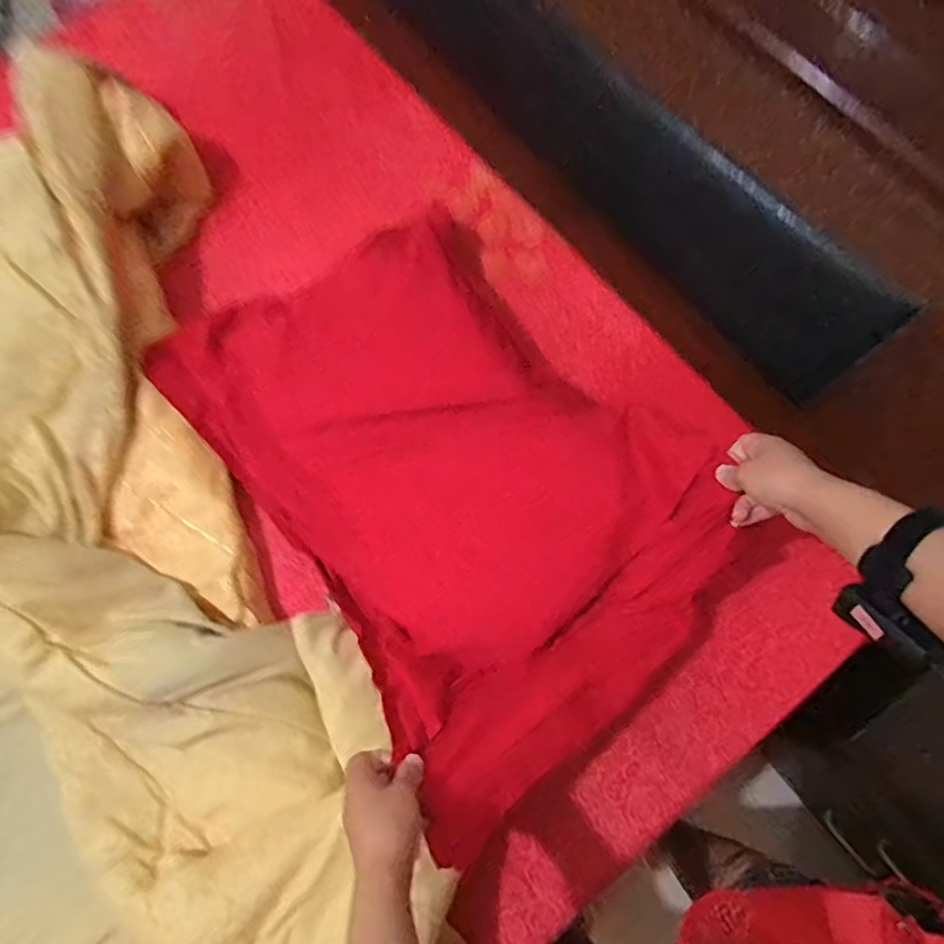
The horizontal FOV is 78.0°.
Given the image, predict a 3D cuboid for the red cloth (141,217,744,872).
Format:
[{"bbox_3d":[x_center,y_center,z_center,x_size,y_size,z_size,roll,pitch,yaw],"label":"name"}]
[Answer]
[{"bbox_3d":[-0.048,-0.009,0.684,0.411,0.148,0.697,-37,78,-8],"label":"red cloth"}]

